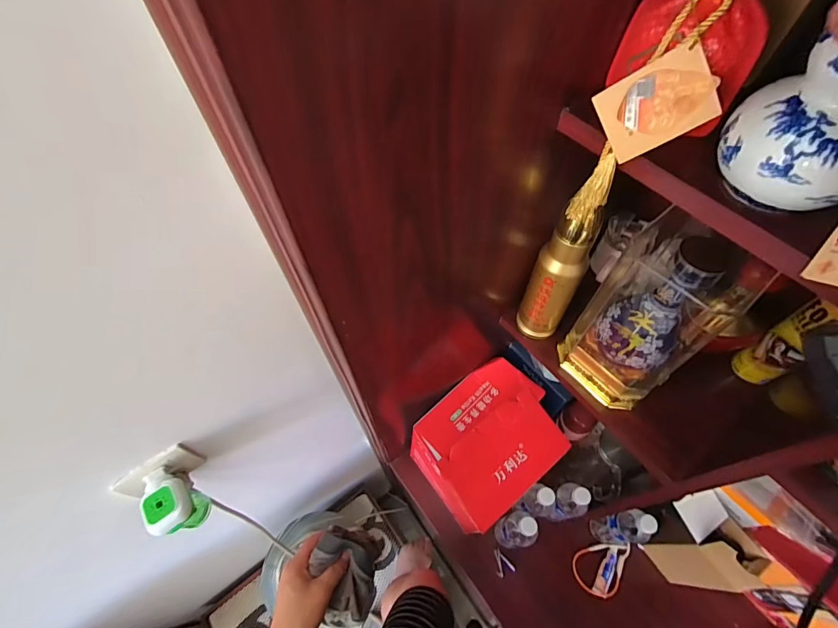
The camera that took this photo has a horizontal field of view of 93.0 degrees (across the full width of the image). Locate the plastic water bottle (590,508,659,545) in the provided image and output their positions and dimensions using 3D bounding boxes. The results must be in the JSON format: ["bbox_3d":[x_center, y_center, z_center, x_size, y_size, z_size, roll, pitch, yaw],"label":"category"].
[{"bbox_3d":[0.427,0.447,0.830,0.060,0.218,0.060,-9,59,-4],"label":"plastic water bottle"}]

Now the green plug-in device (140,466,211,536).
[{"bbox_3d":[-0.314,0.244,0.516,0.043,0.084,0.076,-30,62,-16],"label":"green plug-in device"}]

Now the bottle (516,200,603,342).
[{"bbox_3d":[0.211,-0.046,0.616,0.069,0.275,0.055,-17,60,-8],"label":"bottle"}]

